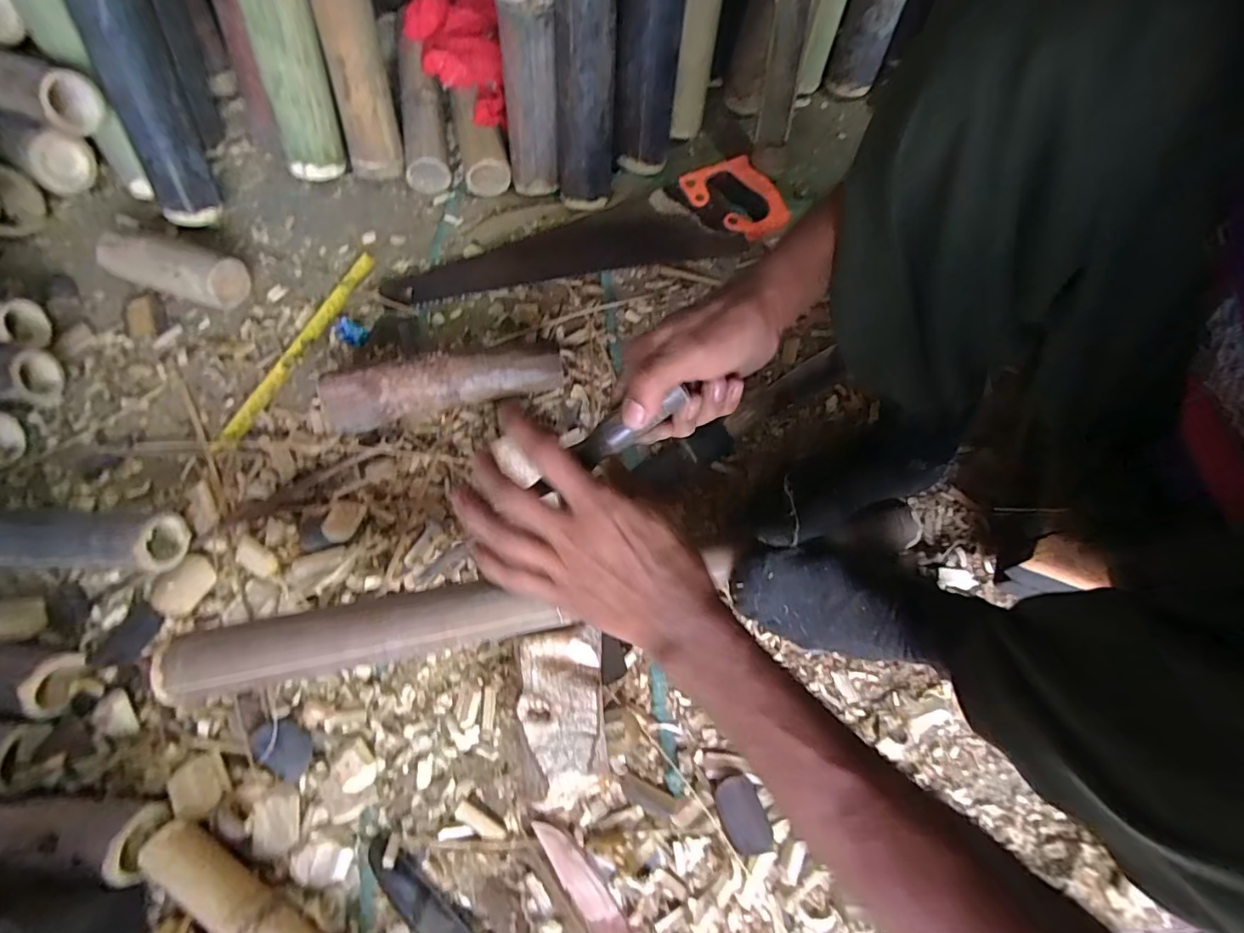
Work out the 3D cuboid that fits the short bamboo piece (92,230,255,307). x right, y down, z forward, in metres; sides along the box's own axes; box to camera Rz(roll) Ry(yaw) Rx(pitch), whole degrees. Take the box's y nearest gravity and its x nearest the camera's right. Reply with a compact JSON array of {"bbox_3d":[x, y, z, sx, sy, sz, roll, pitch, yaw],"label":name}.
[{"bbox_3d":[-0.529,-0.234,0.639,0.161,0.063,0.058,14,71,4],"label":"short bamboo piece"}]

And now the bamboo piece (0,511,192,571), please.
[{"bbox_3d":[-0.582,0.071,0.537,0.265,0.063,0.065,0,71,0],"label":"bamboo piece"}]

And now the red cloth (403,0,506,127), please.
[{"bbox_3d":[-0.212,-0.532,0.701,0.119,0.074,0.208,-11,71,-4],"label":"red cloth"}]

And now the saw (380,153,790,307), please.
[{"bbox_3d":[-0.046,-0.288,0.679,0.508,0.036,0.118,-14,71,-5],"label":"saw"}]

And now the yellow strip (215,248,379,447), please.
[{"bbox_3d":[-0.386,-0.142,0.641,0.024,0.008,0.286,27,73,9],"label":"yellow strip"}]

